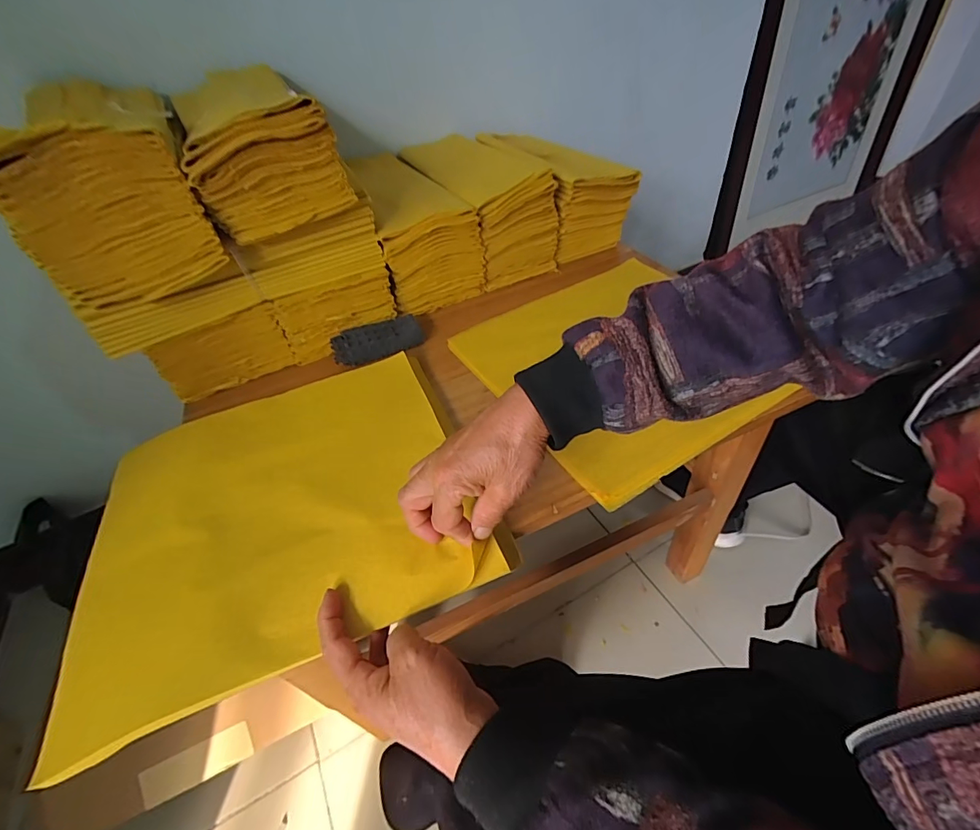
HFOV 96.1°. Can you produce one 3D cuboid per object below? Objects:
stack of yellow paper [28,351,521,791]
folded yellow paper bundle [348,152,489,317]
[{"bbox_3d":[-0.182,0.073,0.395,0.321,0.017,0.294,-21,46,-13],"label":"stack of yellow paper"},{"bbox_3d":[-0.121,-0.290,0.669,0.136,0.133,0.289,-19,45,-11],"label":"folded yellow paper bundle"}]

